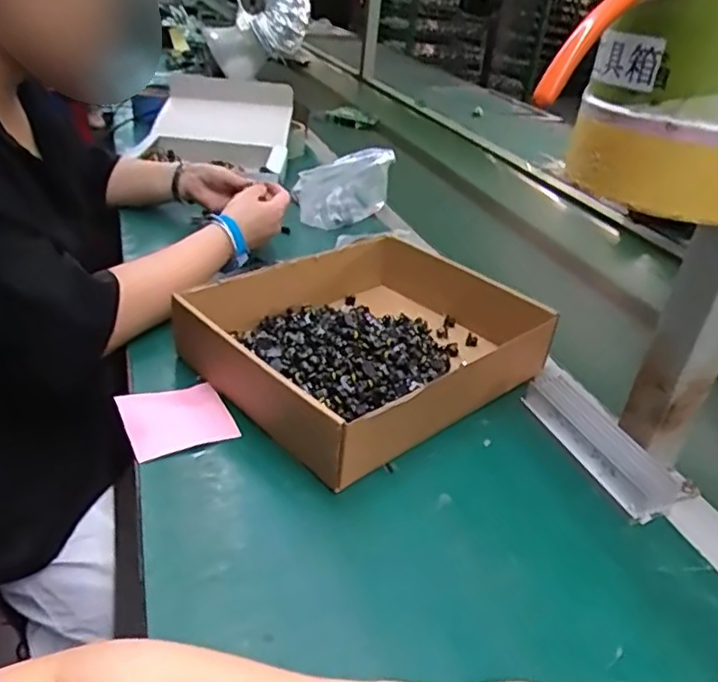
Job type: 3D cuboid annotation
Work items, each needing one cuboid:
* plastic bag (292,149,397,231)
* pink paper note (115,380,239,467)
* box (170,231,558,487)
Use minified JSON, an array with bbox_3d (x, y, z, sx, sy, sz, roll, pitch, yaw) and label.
[{"bbox_3d":[-0.028,-0.237,0.950,0.144,0.124,0.125,6,31,-2],"label":"plastic bag"},{"bbox_3d":[-0.154,0.065,0.531,0.083,0.013,0.079,-14,37,-31],"label":"pink paper note"},{"bbox_3d":[0.020,-0.009,0.639,0.335,0.075,0.256,-21,40,-38],"label":"box"}]

